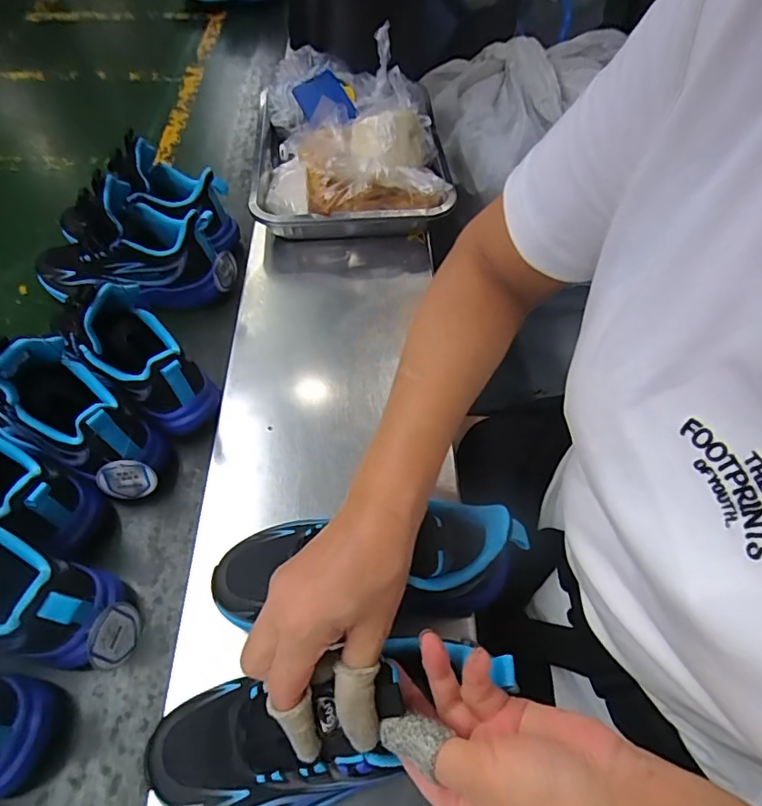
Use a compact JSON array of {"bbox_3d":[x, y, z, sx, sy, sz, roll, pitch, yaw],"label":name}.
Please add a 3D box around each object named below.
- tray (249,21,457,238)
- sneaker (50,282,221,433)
[{"bbox_3d":[-0.049,-0.363,0.720,0.259,0.137,0.331,-6,56,-6],"label":"tray"},{"bbox_3d":[-0.220,-0.043,0.474,0.157,0.094,0.072,49,62,-15],"label":"sneaker"}]

